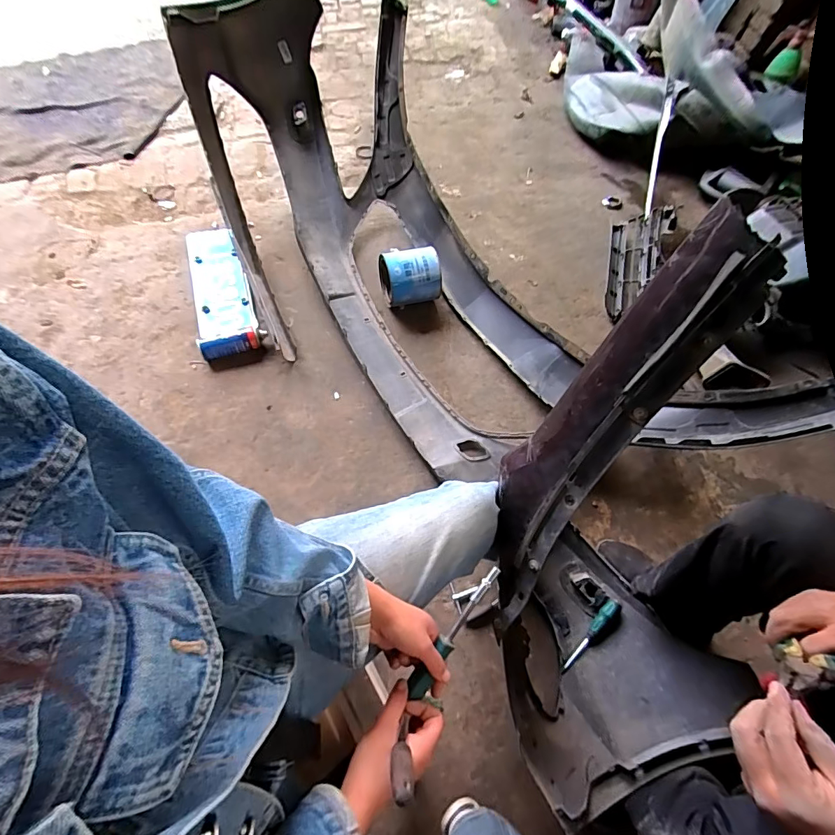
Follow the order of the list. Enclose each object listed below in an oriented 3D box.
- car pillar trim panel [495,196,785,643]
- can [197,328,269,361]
[{"bbox_3d":[0.225,0.034,0.614,0.130,0.602,0.078,32,29,13],"label":"car pillar trim panel"},{"bbox_3d":[-0.515,-0.209,1.257,0.186,0.059,0.062,-18,67,-10],"label":"can"}]

